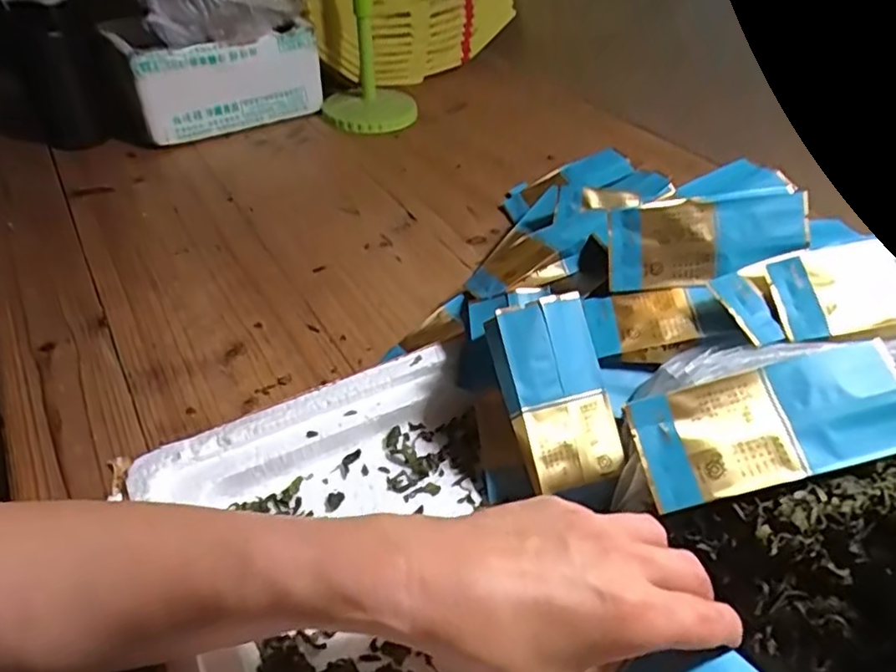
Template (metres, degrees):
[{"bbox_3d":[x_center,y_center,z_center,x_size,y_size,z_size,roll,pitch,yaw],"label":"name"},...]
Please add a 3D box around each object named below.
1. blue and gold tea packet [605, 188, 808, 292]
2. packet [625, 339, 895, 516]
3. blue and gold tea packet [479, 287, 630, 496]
[{"bbox_3d":[0.171,-0.061,0.414,0.125,0.059,0.024,0,13,7],"label":"blue and gold tea packet"},{"bbox_3d":[0.157,0.043,0.304,0.127,0.010,0.055,-16,69,3],"label":"packet"},{"bbox_3d":[0.063,0.033,0.373,0.056,0.030,0.107,-12,84,-18],"label":"blue and gold tea packet"}]

